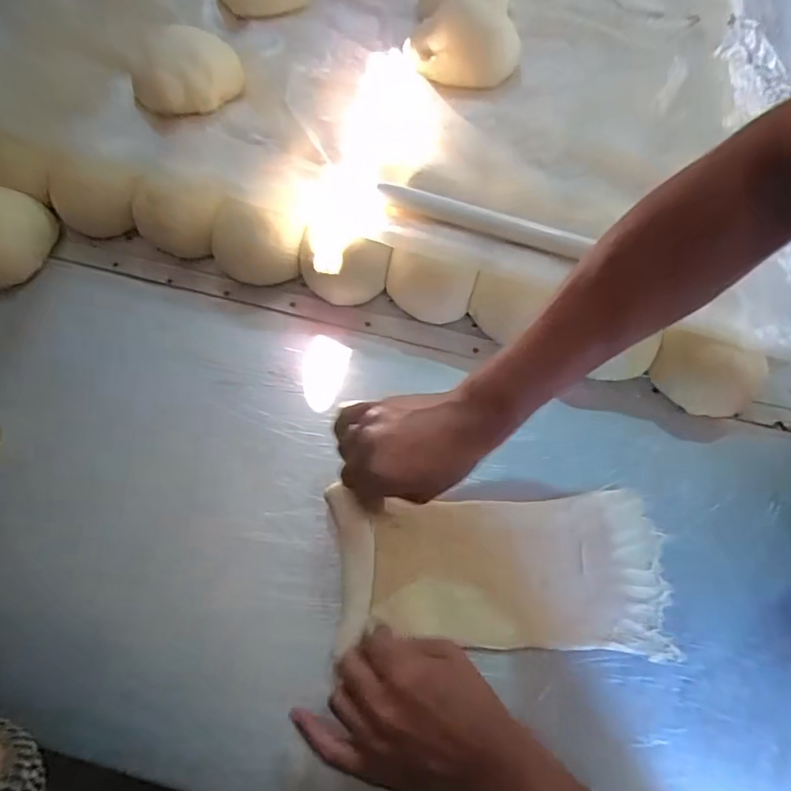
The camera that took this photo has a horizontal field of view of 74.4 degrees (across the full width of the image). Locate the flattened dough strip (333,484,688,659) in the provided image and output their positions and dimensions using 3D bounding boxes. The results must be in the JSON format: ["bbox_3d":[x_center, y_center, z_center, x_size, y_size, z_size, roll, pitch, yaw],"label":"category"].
[{"bbox_3d":[0.090,0.144,0.440,0.281,0.012,0.124,4,66,-4],"label":"flattened dough strip"}]

